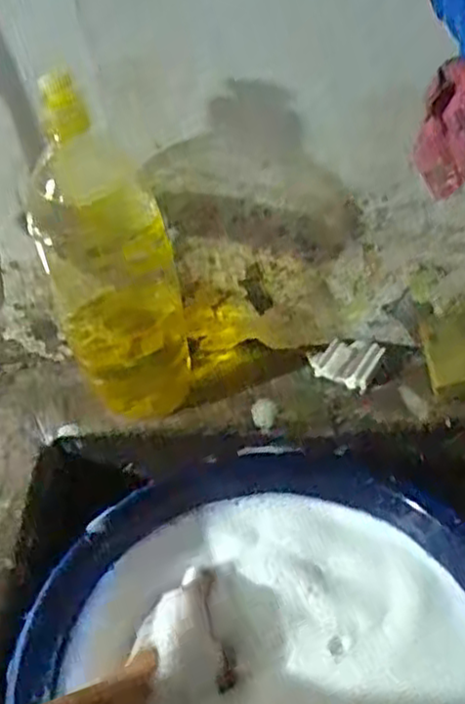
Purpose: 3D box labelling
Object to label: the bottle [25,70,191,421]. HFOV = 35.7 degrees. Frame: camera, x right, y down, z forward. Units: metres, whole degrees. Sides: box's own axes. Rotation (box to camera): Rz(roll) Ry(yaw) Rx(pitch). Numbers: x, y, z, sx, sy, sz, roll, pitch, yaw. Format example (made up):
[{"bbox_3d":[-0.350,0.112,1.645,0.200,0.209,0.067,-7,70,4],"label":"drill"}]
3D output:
[{"bbox_3d":[-0.097,-0.065,0.568,0.092,0.301,0.072,-19,42,-13],"label":"bottle"}]

